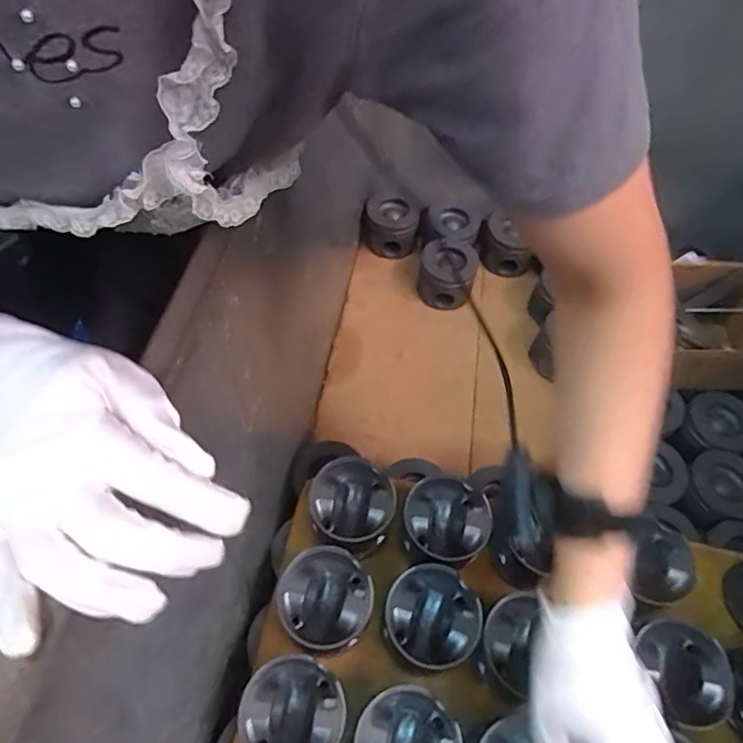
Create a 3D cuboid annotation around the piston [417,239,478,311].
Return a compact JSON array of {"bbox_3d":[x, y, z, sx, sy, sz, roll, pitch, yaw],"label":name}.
[{"bbox_3d":[0.120,-0.154,0.885,0.083,0.079,0.086,2,57,-2],"label":"piston"}]

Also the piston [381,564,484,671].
[{"bbox_3d":[0.056,0.242,0.546,0.089,0.073,0.083,2,57,-2],"label":"piston"}]

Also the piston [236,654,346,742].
[{"bbox_3d":[-0.069,0.305,0.496,0.085,0.072,0.088,2,57,-2],"label":"piston"}]

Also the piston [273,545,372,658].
[{"bbox_3d":[-0.044,0.227,0.547,0.090,0.070,0.089,2,57,-2],"label":"piston"}]

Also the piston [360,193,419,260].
[{"bbox_3d":[0.030,-0.240,0.932,0.095,0.082,0.074,4,57,-1],"label":"piston"}]

